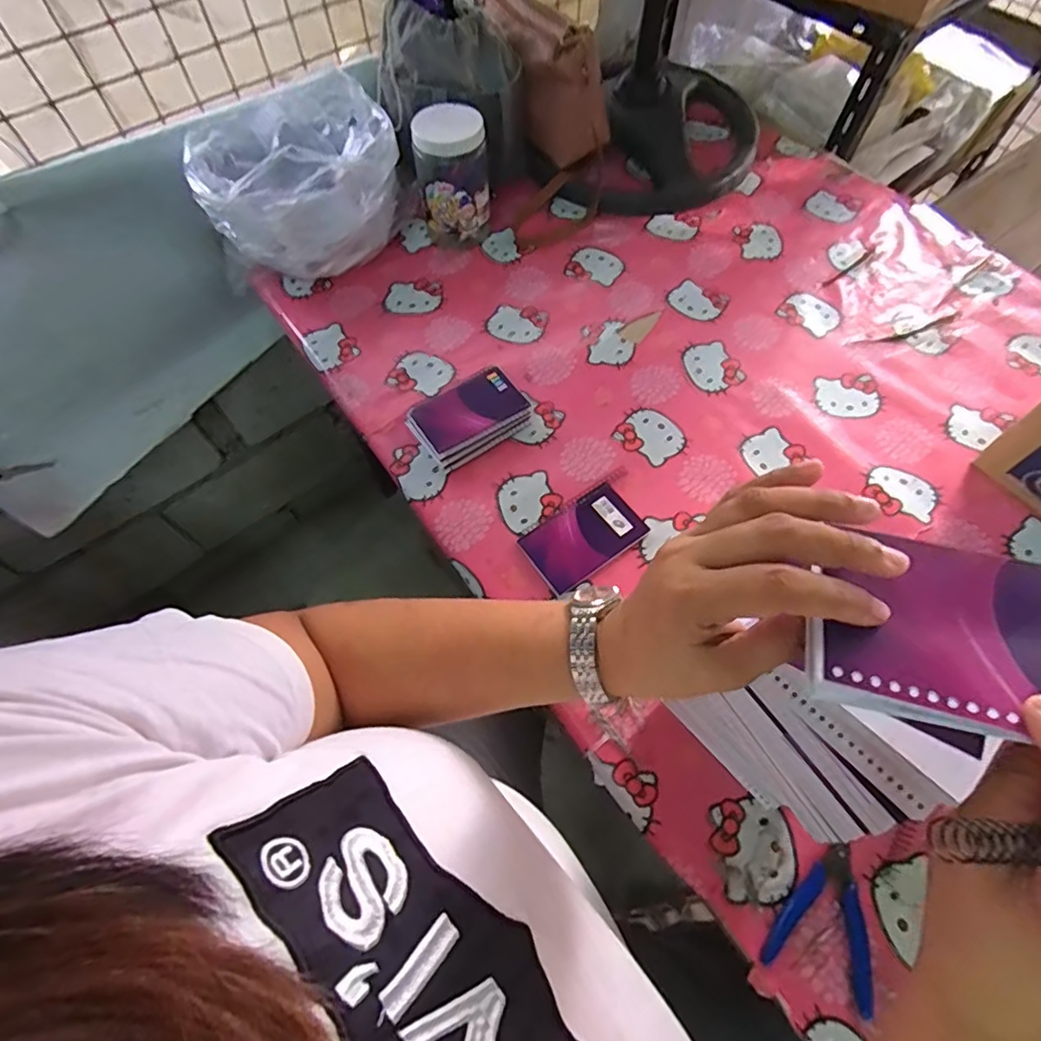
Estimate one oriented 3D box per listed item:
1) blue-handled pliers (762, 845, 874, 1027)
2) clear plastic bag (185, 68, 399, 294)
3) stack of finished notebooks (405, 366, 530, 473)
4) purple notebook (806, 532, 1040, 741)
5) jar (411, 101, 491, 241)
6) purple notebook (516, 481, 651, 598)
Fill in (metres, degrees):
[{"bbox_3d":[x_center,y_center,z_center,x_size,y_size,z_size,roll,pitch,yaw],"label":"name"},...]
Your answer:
[{"bbox_3d":[0.260,0.338,0.469,0.077,0.020,0.111,39,70,19],"label":"blue-handled pliers"},{"bbox_3d":[-0.310,-0.474,0.826,0.273,0.157,0.250,-20,64,-9],"label":"clear plastic bag"},{"bbox_3d":[-0.065,-0.134,0.717,0.134,0.028,0.104,-31,66,-14],"label":"stack of finished notebooks"},{"bbox_3d":[0.184,0.044,0.217,0.135,0.013,0.073,11,63,7],"label":"purple notebook"},{"bbox_3d":[-0.095,-0.492,0.829,0.097,0.163,0.095,0,63,1],"label":"jar"},{"bbox_3d":[0.070,0.019,0.641,0.130,0.014,0.085,-33,67,-15],"label":"purple notebook"}]

